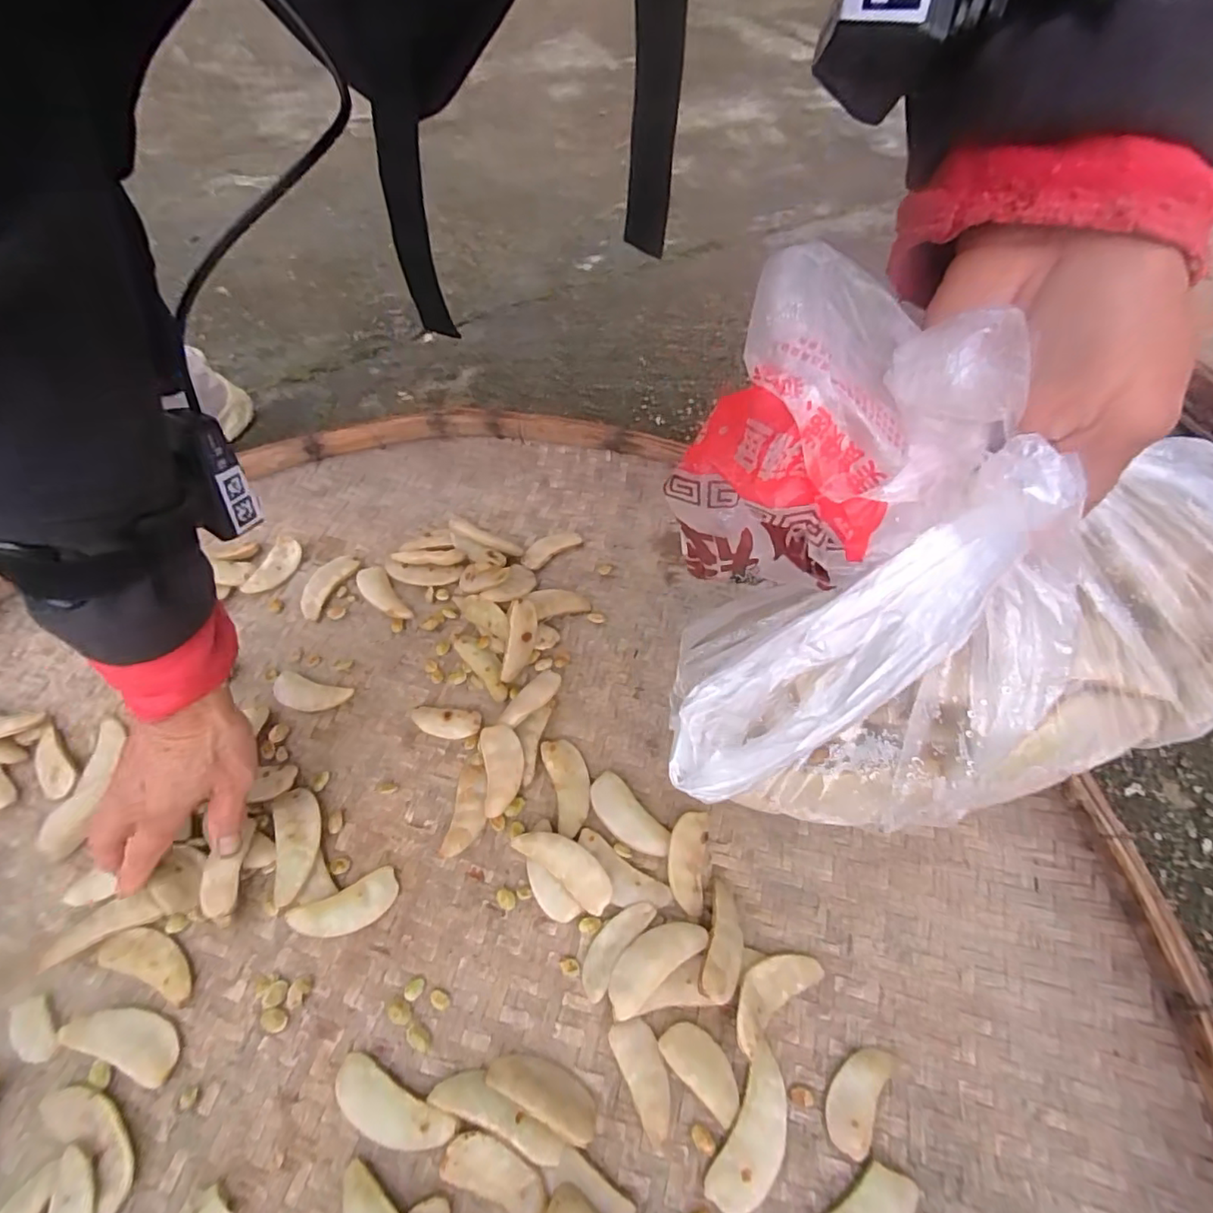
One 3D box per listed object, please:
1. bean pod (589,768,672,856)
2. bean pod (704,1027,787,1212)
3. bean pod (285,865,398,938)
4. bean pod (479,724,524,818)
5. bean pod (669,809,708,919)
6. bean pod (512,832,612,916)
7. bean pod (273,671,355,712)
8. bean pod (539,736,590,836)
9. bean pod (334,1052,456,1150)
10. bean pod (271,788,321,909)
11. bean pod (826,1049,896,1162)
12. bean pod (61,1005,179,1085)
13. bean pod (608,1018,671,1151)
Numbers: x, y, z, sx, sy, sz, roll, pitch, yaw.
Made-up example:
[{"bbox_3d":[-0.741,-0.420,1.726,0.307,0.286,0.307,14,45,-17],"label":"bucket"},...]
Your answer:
[{"bbox_3d":[0.013,0.140,0.399,0.027,0.004,0.067,-37,62,-21],"label":"bean pod"},{"bbox_3d":[0.081,0.280,0.320,0.030,0.010,0.076,24,60,17],"label":"bean pod"},{"bbox_3d":[-0.162,0.188,0.371,0.061,0.014,0.026,-15,56,-23],"label":"bean pod"},{"bbox_3d":[-0.073,0.113,0.416,0.028,0.011,0.059,-10,56,-5],"label":"bean pod"},{"bbox_3d":[0.053,0.165,0.387,0.025,0.015,0.060,5,71,5],"label":"bean pod"},{"bbox_3d":[-0.026,0.164,0.380,0.068,0.013,0.026,32,62,21],"label":"bean pod"},{"bbox_3d":[-0.234,0.068,0.464,0.068,0.013,0.027,13,57,11],"label":"bean pod"},{"bbox_3d":[-0.026,0.126,0.417,0.028,0.011,0.067,-14,56,-7],"label":"bean pod"},{"bbox_3d":[-0.119,0.274,0.324,0.072,0.007,0.026,21,59,16],"label":"bean pod"},{"bbox_3d":[-0.206,0.156,0.395,0.033,0.017,0.072,-19,57,-11],"label":"bean pod"},{"bbox_3d":[0.138,0.267,0.325,0.026,0.012,0.053,29,61,20],"label":"bean pod"},{"bbox_3d":[-0.277,0.247,0.342,0.072,0.011,0.025,15,57,12],"label":"bean pod"},{"bbox_3d":[0.022,0.263,0.333,0.024,0.009,0.057,-22,58,-12],"label":"bean pod"}]

